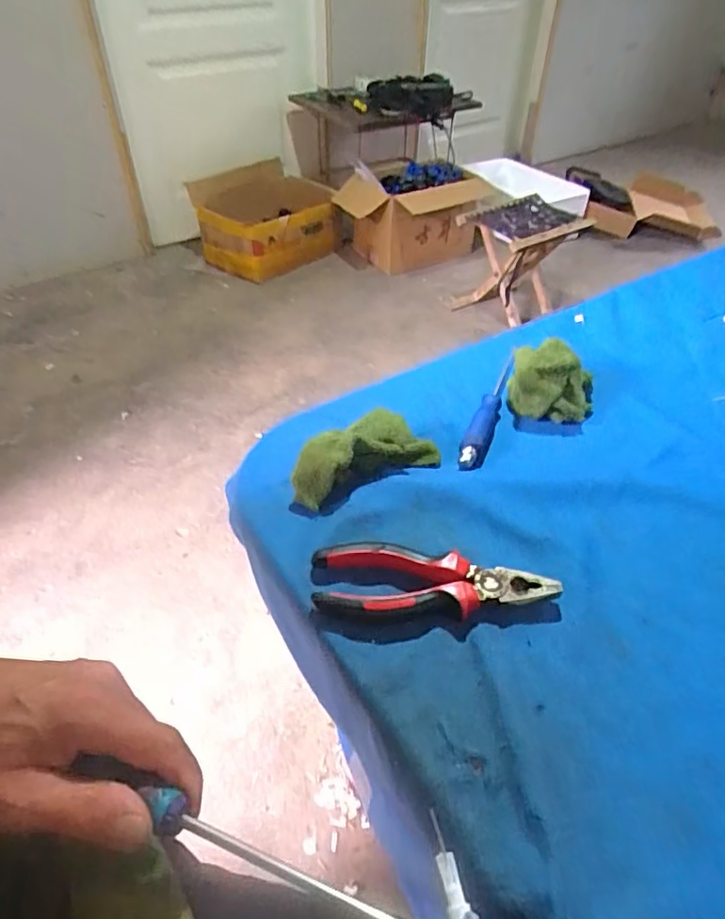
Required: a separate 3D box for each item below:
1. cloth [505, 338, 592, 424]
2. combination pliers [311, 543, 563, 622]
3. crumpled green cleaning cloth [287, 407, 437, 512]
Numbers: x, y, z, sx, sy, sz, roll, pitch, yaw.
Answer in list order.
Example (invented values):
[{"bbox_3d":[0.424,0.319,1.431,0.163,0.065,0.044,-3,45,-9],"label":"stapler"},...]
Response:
[{"bbox_3d":[0.174,-0.076,0.535,0.076,0.055,0.074,15,45,16],"label":"cloth"},{"bbox_3d":[0.047,0.083,0.391,0.156,0.021,0.052,2,43,2],"label":"combination pliers"},{"bbox_3d":[0.000,-0.006,0.470,0.124,0.038,0.047,-21,47,-20],"label":"crumpled green cleaning cloth"}]

